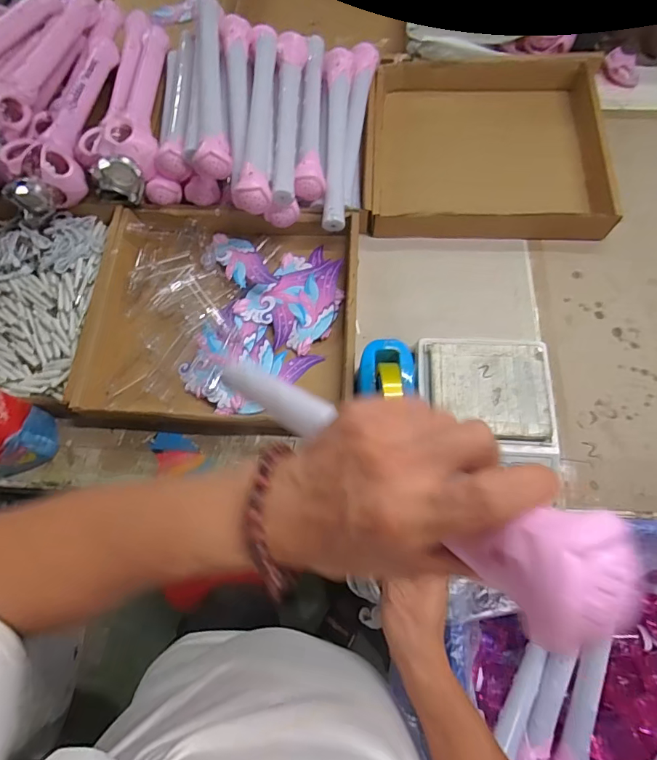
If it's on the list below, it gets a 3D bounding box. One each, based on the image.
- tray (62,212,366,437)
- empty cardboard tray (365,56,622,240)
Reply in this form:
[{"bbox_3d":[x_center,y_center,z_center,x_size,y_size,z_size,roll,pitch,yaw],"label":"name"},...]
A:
[{"bbox_3d":[-0.154,-0.102,0.668,0.392,0.048,0.352,0,70,1],"label":"tray"},{"bbox_3d":[0.266,-0.404,0.750,0.385,0.050,0.353,3,70,2],"label":"empty cardboard tray"}]

